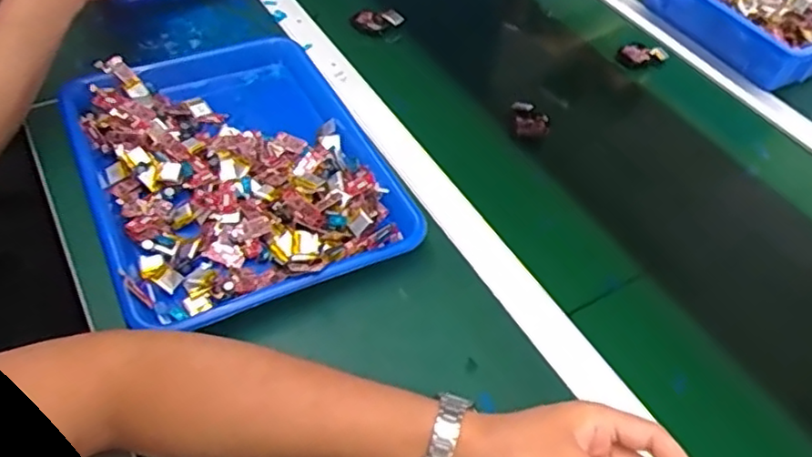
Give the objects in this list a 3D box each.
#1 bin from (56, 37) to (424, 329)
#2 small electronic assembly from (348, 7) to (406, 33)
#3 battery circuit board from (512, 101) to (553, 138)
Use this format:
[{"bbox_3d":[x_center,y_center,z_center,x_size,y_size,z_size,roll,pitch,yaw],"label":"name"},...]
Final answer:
[{"bbox_3d":[-0.158,-0.060,0.613,0.261,0.056,0.333,-19,53,-21],"label":"bin"},{"bbox_3d":[-0.035,-0.259,0.814,0.067,0.019,0.031,3,48,-4],"label":"small electronic assembly"},{"bbox_3d":[0.136,-0.119,0.708,0.039,0.017,0.049,8,48,1],"label":"battery circuit board"}]

